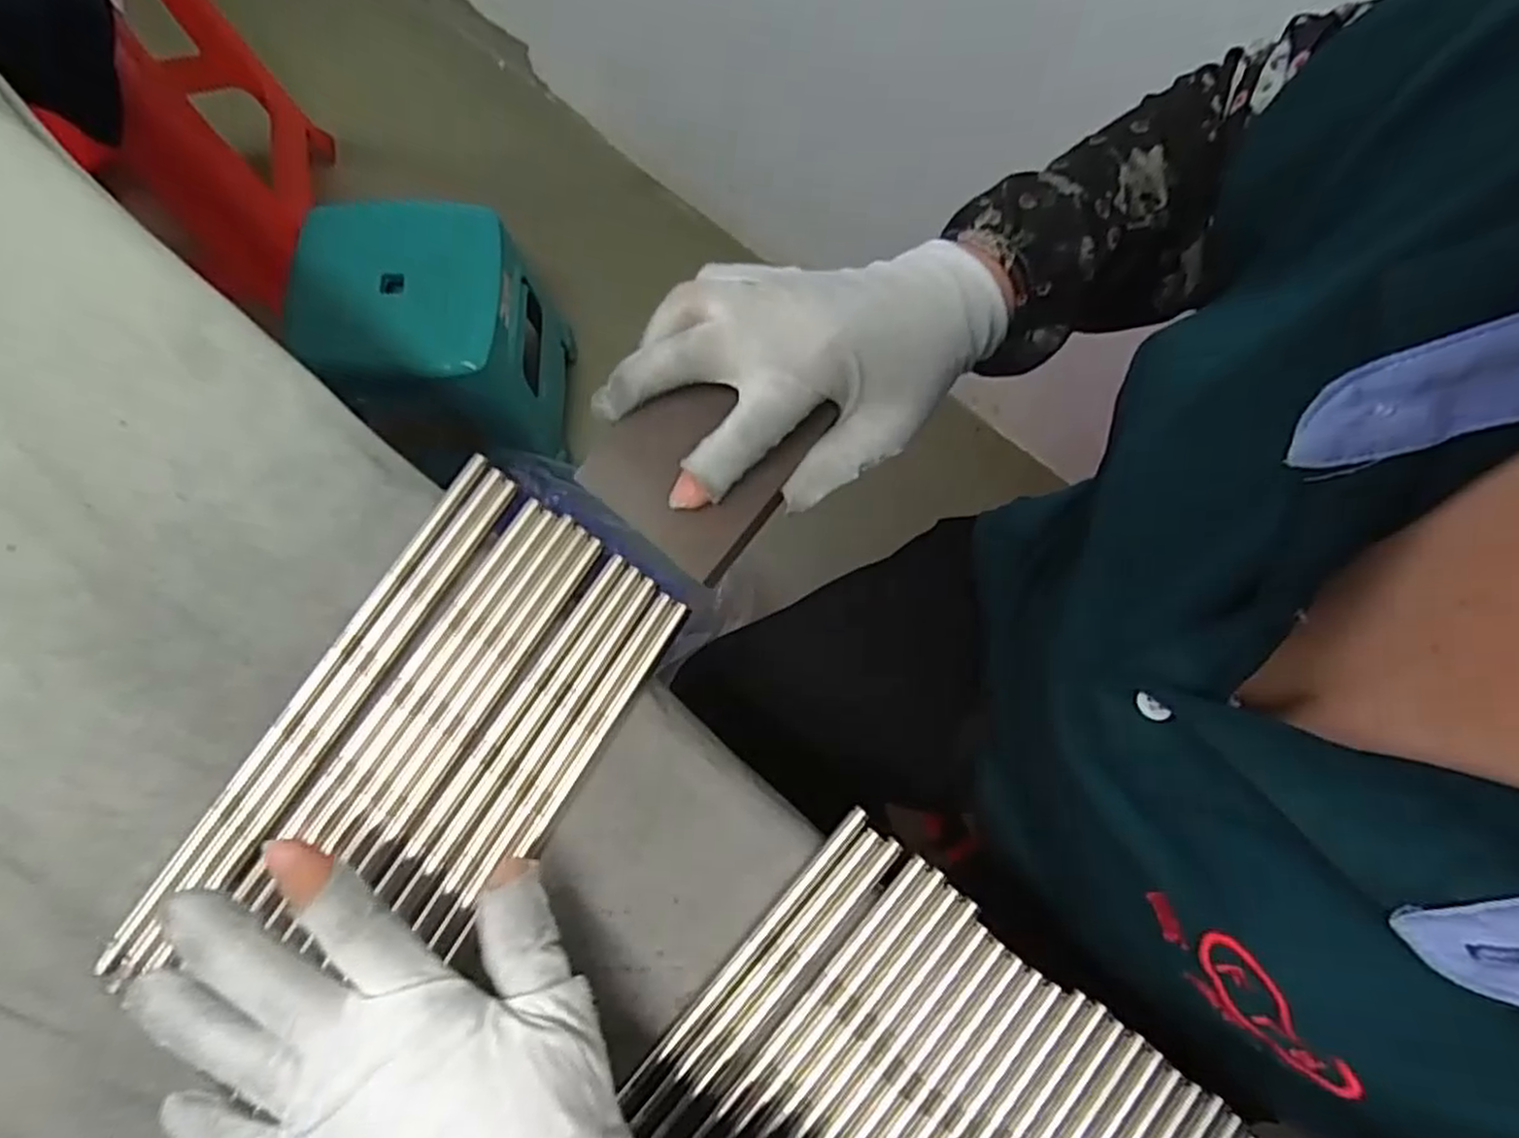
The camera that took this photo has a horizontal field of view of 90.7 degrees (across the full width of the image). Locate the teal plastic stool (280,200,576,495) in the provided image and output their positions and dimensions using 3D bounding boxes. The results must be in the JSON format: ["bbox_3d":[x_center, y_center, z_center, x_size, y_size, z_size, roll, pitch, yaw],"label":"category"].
[{"bbox_3d":[-0.398,-0.277,0.960,0.233,0.283,0.266,-2,74,-2],"label":"teal plastic stool"}]

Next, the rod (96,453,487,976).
[{"bbox_3d":[-0.174,0.047,0.290,0.009,0.006,0.223,29,76,6],"label":"rod"}]

